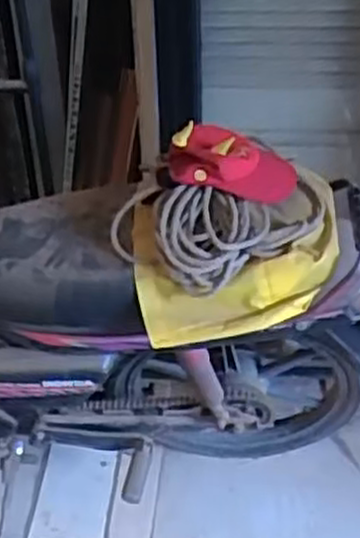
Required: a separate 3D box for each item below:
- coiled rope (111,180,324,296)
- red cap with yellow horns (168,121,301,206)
[{"bbox_3d":[0.065,-0.064,1.237,0.332,0.111,0.151,-6,38,-2],"label":"coiled rope"},{"bbox_3d":[0.090,-0.159,1.251,0.211,0.072,0.090,14,34,-18],"label":"red cap with yellow horns"}]

